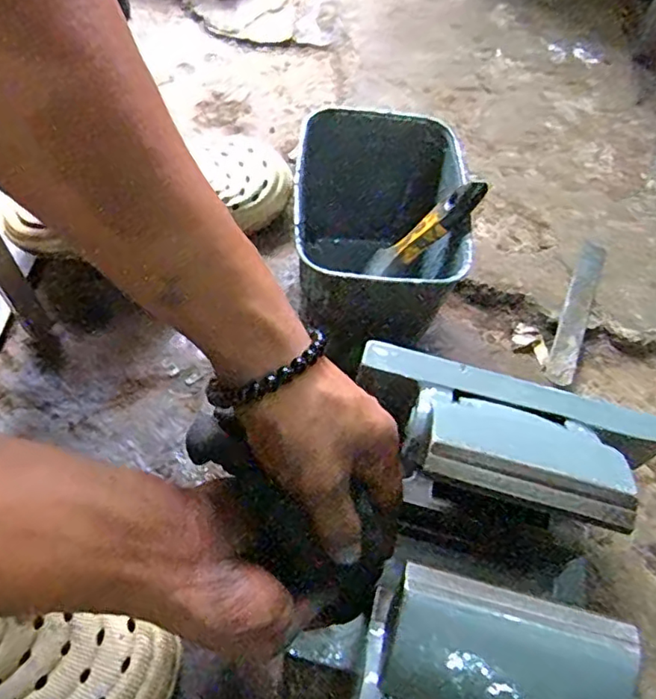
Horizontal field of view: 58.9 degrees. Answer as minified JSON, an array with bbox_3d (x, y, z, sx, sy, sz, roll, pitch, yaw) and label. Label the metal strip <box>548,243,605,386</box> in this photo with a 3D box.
[{"bbox_3d":[0.232,-0.039,0.538,0.026,0.008,0.163,22,62,8],"label":"metal strip"}]

